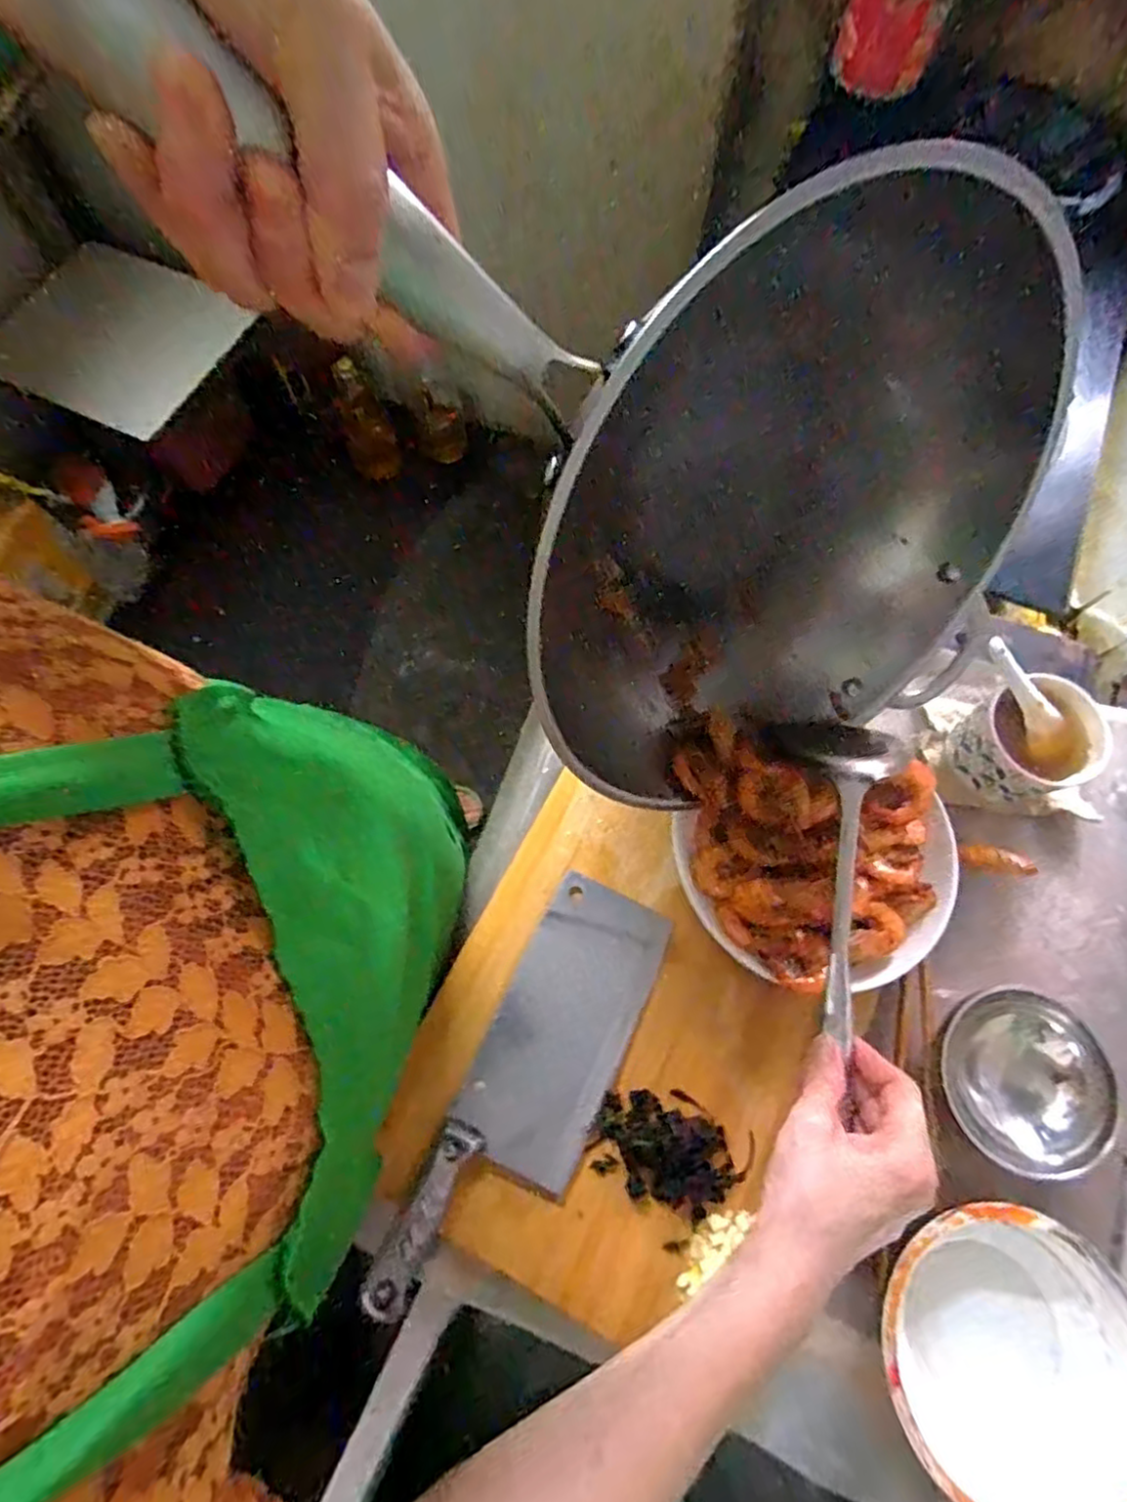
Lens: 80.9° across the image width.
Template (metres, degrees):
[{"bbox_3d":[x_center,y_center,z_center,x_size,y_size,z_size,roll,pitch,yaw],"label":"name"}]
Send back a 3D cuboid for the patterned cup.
[{"bbox_3d":[0.356,-0.001,0.518,0.092,0.072,0.093,-25,73,-9],"label":"patterned cup"}]

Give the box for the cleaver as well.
[{"bbox_3d":[-0.018,0.224,0.438,0.088,0.022,0.277,25,72,7],"label":"cleaver"}]

